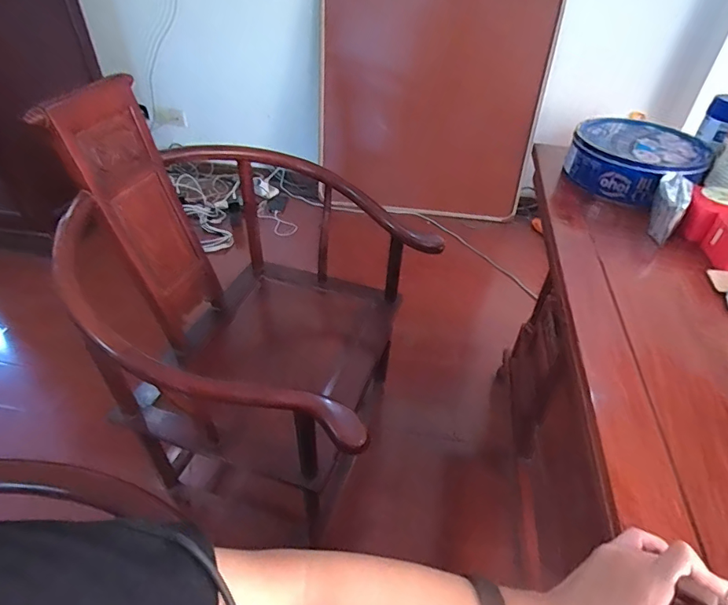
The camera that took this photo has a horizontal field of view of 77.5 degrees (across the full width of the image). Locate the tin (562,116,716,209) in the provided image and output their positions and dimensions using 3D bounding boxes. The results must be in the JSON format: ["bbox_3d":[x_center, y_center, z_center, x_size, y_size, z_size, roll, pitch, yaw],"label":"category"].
[{"bbox_3d":[0.546,-0.284,0.915,0.236,0.093,0.229,2,41,-1],"label":"tin"}]

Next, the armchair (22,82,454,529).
[{"bbox_3d":[-0.202,0.107,0.968,0.519,0.989,0.537,8,41,6],"label":"armchair"}]

